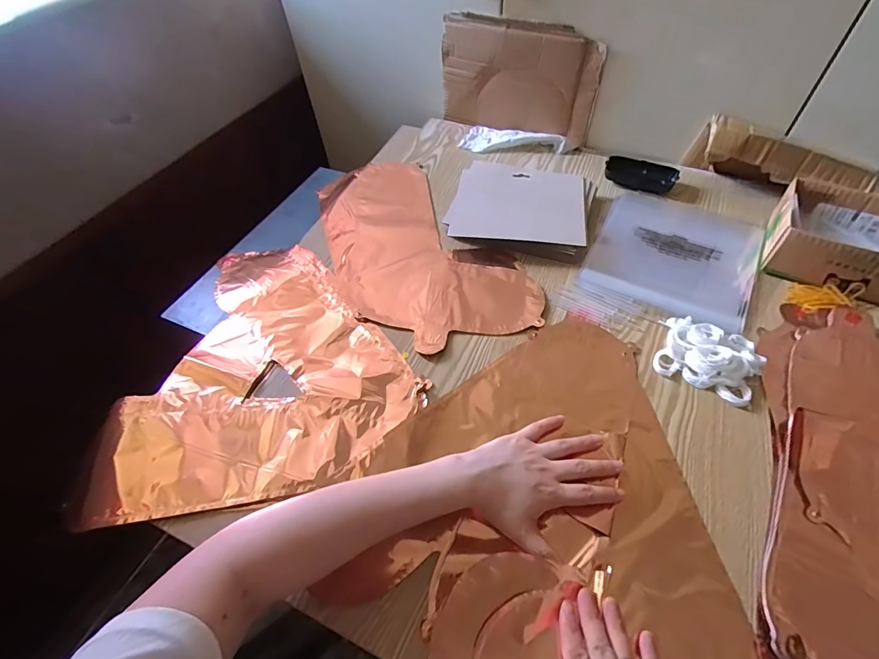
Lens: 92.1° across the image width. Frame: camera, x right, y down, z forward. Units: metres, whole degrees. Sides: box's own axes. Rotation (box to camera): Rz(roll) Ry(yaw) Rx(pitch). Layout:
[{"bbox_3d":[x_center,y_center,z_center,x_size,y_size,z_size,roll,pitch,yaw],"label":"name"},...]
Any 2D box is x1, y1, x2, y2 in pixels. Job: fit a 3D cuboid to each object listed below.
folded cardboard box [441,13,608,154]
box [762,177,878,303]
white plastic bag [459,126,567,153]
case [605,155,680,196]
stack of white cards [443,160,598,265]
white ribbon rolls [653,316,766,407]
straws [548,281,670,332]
[{"bbox_3d":[0.132,-0.431,0.734,0.276,0.170,0.026,22,57,19],"label":"folded cardboard box"},{"bbox_3d":[0.528,-0.110,0.538,0.182,0.067,0.139,23,57,19],"label":"box"},{"bbox_3d":[0.130,-0.340,0.768,0.182,0.024,0.072,17,55,16],"label":"white plastic bag"},{"bbox_3d":[0.325,-0.251,0.686,0.107,0.026,0.050,20,56,17],"label":"case"},{"bbox_3d":[0.122,-0.180,0.629,0.199,0.033,0.169,11,54,12],"label":"stack of white cards"},{"bbox_3d":[0.306,0.027,0.477,0.099,0.026,0.086,26,58,21],"label":"white ribbon rolls"},{"bbox_3d":[0.211,-0.029,0.542,0.132,0.004,0.062,20,56,17],"label":"straws"}]

